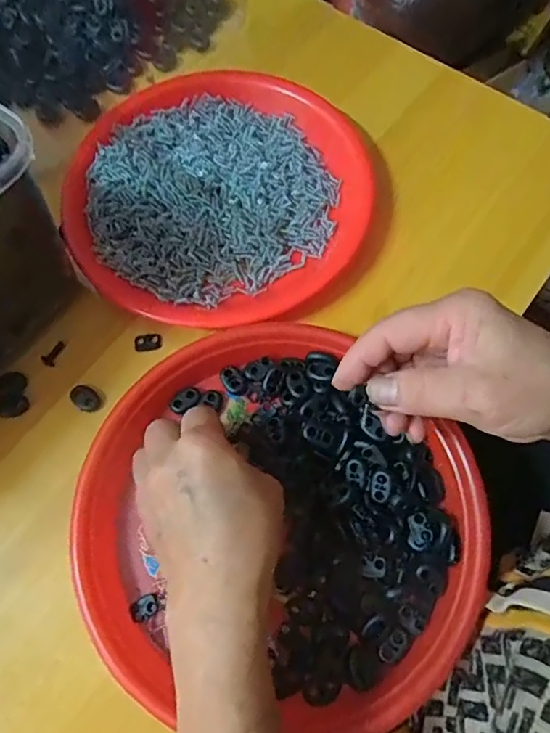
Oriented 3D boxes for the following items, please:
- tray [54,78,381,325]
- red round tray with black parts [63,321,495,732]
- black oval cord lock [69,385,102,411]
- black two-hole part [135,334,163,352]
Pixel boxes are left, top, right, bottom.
[{"bbox_3d":[-0.043,-0.132,0.401,0.212,0.022,0.222,-1,69,2],"label":"tray"},{"bbox_3d":[-0.003,0.096,0.316,0.236,0.030,0.227,-1,69,2],"label":"red round tray with black parts"},{"bbox_3d":[-0.129,0.022,0.361,0.022,0.004,0.015,32,74,13],"label":"black oval cord lock"},{"bbox_3d":[-0.090,-0.017,0.377,0.019,0.004,0.011,-8,69,0],"label":"black two-hole part"}]

